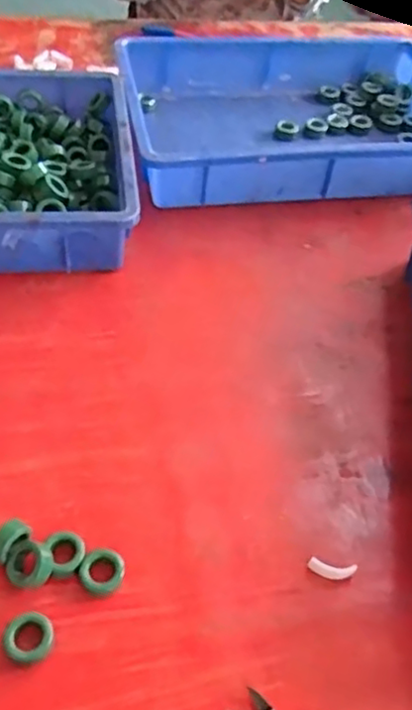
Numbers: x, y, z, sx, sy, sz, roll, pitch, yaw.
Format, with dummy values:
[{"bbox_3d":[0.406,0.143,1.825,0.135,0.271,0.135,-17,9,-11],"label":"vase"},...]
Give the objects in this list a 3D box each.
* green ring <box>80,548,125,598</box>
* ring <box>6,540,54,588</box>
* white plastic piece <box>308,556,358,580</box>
[{"bbox_3d":[-0.073,0.154,0.456,0.029,0.013,0.030,3,49,-4],"label":"green ring"},{"bbox_3d":[-0.122,0.146,0.446,0.031,0.013,0.031,-6,63,12],"label":"ring"},{"bbox_3d":[0.093,0.159,0.475,0.035,0.008,0.013,12,49,4],"label":"white plastic piece"}]

